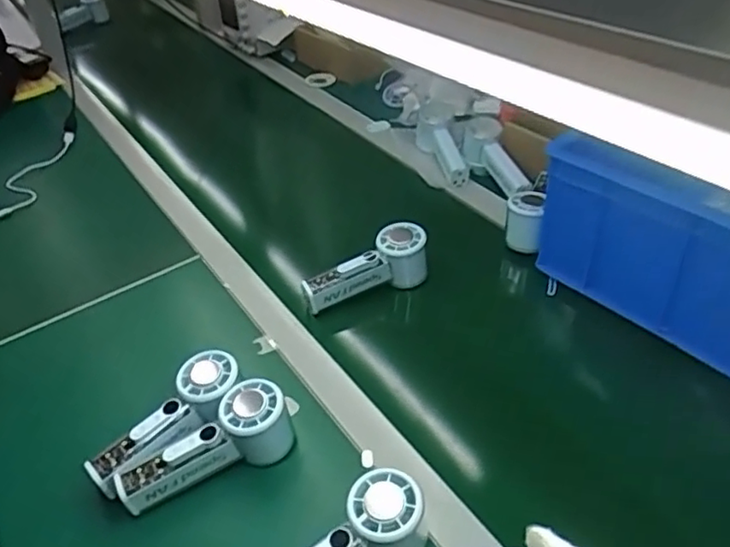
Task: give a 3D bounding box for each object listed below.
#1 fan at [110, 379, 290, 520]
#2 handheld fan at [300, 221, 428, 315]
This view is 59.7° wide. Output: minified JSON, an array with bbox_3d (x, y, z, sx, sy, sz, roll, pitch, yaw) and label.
[{"bbox_3d":[-0.135,0.158,0.572,0.148,0.069,0.054,-29,42,-10],"label":"fan"},{"bbox_3d":[-0.002,-0.006,0.747,0.149,0.067,0.050,-20,40,-22],"label":"handheld fan"}]

